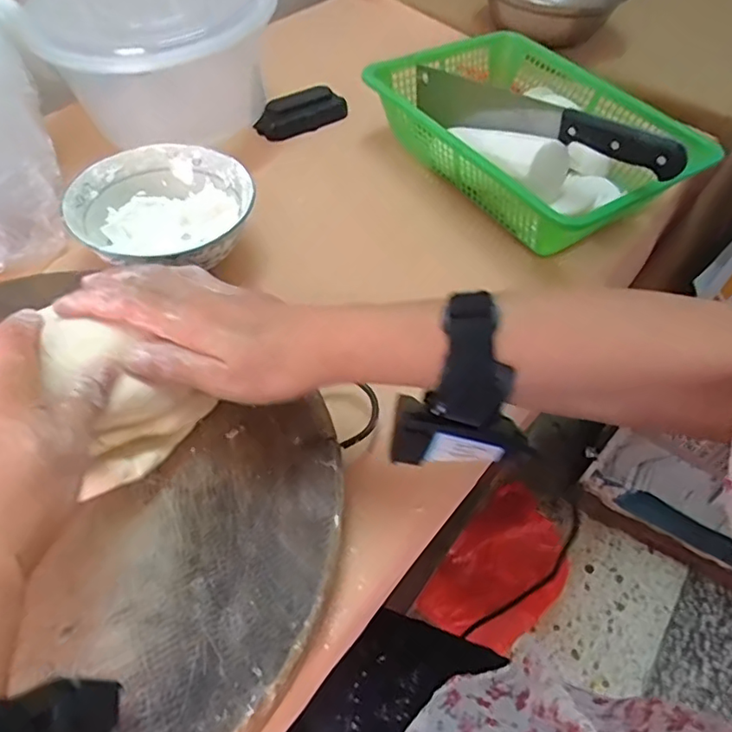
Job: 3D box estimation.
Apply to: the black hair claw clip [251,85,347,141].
[{"bbox_3d":[-0.072,-0.288,0.647,0.107,0.036,0.036,-21,55,-19],"label":"black hair claw clip"}]

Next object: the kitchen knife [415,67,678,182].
[{"bbox_3d":[0.152,-0.233,0.539,0.027,0.051,0.294,-31,46,-25],"label":"kitchen knife"}]

